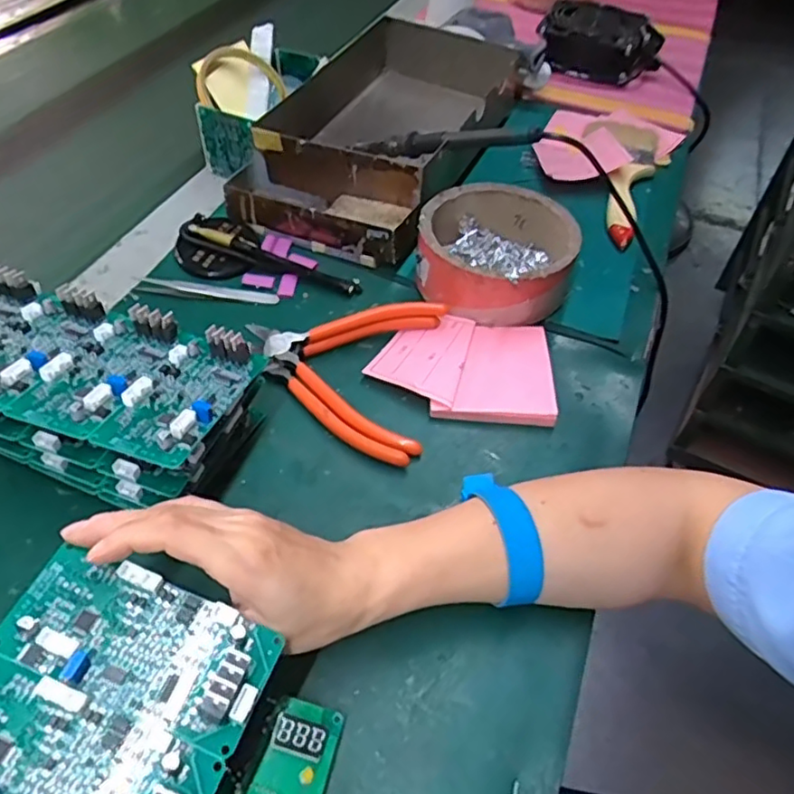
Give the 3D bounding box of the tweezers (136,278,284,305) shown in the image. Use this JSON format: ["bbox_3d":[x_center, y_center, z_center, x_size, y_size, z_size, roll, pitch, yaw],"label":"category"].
[{"bbox_3d":[-0.150,-0.082,0.494,0.111,0.008,0.016,3,51,1],"label":"tweezers"}]

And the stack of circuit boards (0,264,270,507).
[{"bbox_3d":[-0.189,-0.004,0.377,0.194,0.078,0.099,14,51,9],"label":"stack of circuit boards"}]

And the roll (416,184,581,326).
[{"bbox_3d":[0.079,-0.117,0.498,0.117,0.052,0.119,1,51,-1],"label":"roll"}]

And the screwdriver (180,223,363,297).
[{"bbox_3d":[-0.104,-0.116,0.511,0.155,0.015,0.025,18,52,13],"label":"screwdriver"}]

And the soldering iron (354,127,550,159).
[{"bbox_3d":[0.035,-0.220,0.539,0.203,0.015,0.021,14,48,39],"label":"soldering iron"}]

